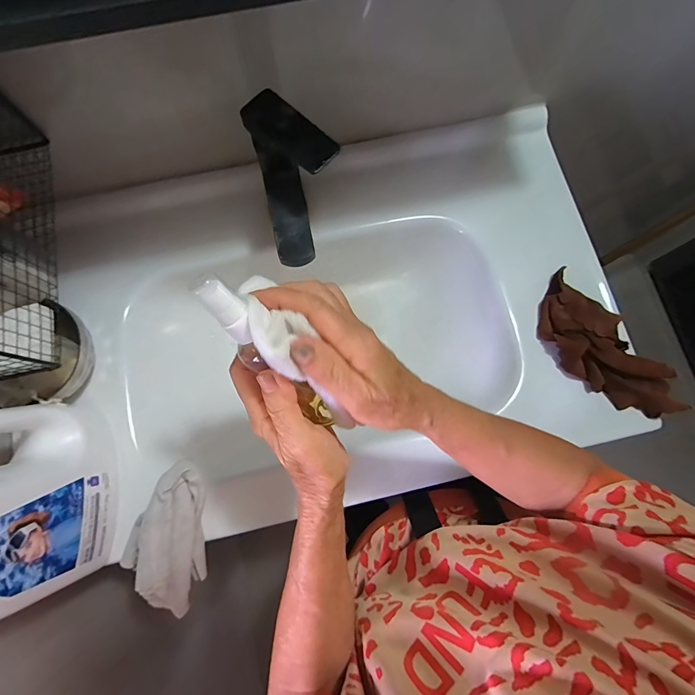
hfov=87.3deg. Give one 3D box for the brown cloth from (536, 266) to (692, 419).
[{"bbox_3d":[0.322,0.005,0.465,0.088,0.052,0.212,-42,81,-9],"label":"brown cloth"}]

